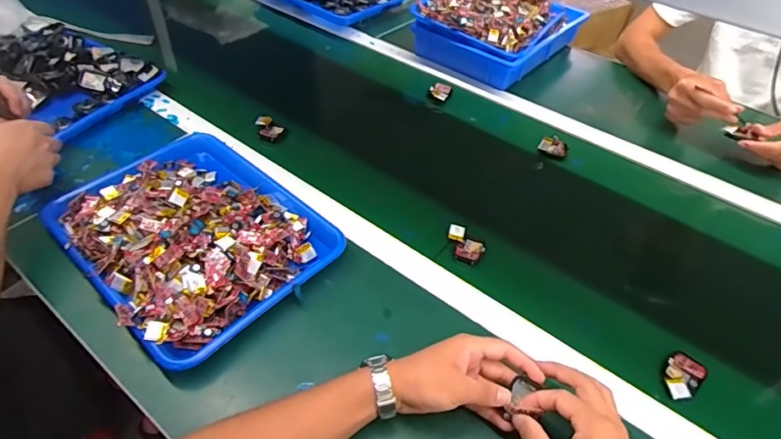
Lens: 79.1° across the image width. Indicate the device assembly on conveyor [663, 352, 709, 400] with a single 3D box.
[{"bbox_3d":[0.317,0.170,0.513,0.061,0.010,0.037,-31,55,-29],"label":"device assembly on conveyor"}]

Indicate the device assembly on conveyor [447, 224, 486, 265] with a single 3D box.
[{"bbox_3d":[0.100,0.033,0.630,0.049,0.021,0.046,10,46,7],"label":"device assembly on conveyor"}]

